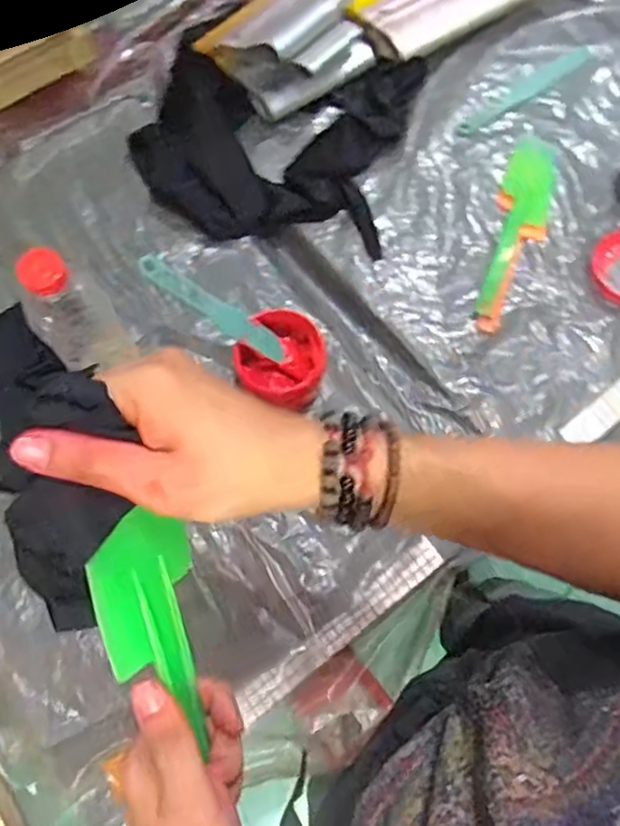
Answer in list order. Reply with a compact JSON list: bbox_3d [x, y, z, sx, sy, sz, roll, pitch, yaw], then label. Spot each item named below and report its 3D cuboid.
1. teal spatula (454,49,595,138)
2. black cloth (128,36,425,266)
[{"bbox_3d":[0.264,-0.394,0.807,0.215,0.005,0.027,-34,76,-11],"label":"teal spatula"},{"bbox_3d":[-0.042,-0.320,0.760,0.301,0.039,0.255,10,72,2],"label":"black cloth"}]

